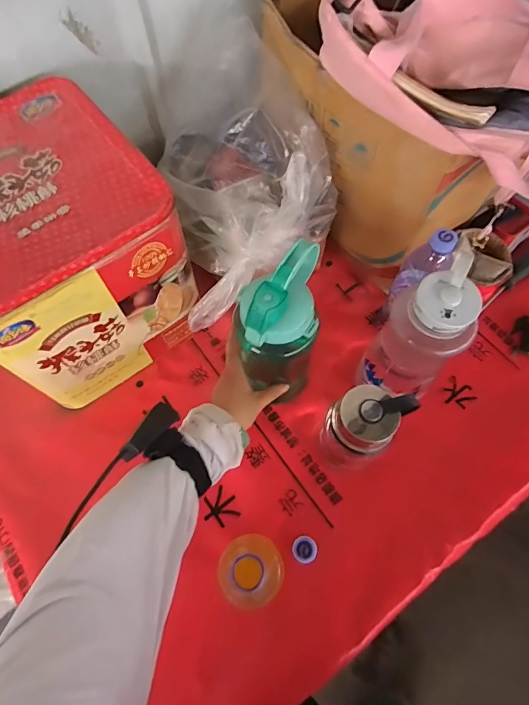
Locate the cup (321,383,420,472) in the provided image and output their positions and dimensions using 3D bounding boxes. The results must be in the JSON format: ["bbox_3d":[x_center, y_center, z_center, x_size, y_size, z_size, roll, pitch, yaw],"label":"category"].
[{"bbox_3d":[0.127,0.098,0.512,0.084,0.172,0.071,-37,70,-15],"label":"cup"}]

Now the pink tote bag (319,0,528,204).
[{"bbox_3d":[0.208,-0.292,0.442,0.291,0.128,0.161,8,65,5],"label":"pink tote bag"}]

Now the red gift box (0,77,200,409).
[{"bbox_3d":[-0.276,-0.129,0.562,0.262,0.278,0.278,-35,69,-14],"label":"red gift box"}]

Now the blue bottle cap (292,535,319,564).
[{"bbox_3d":[0.054,0.262,0.532,0.032,0.008,0.032,0,65,1],"label":"blue bottle cap"}]

